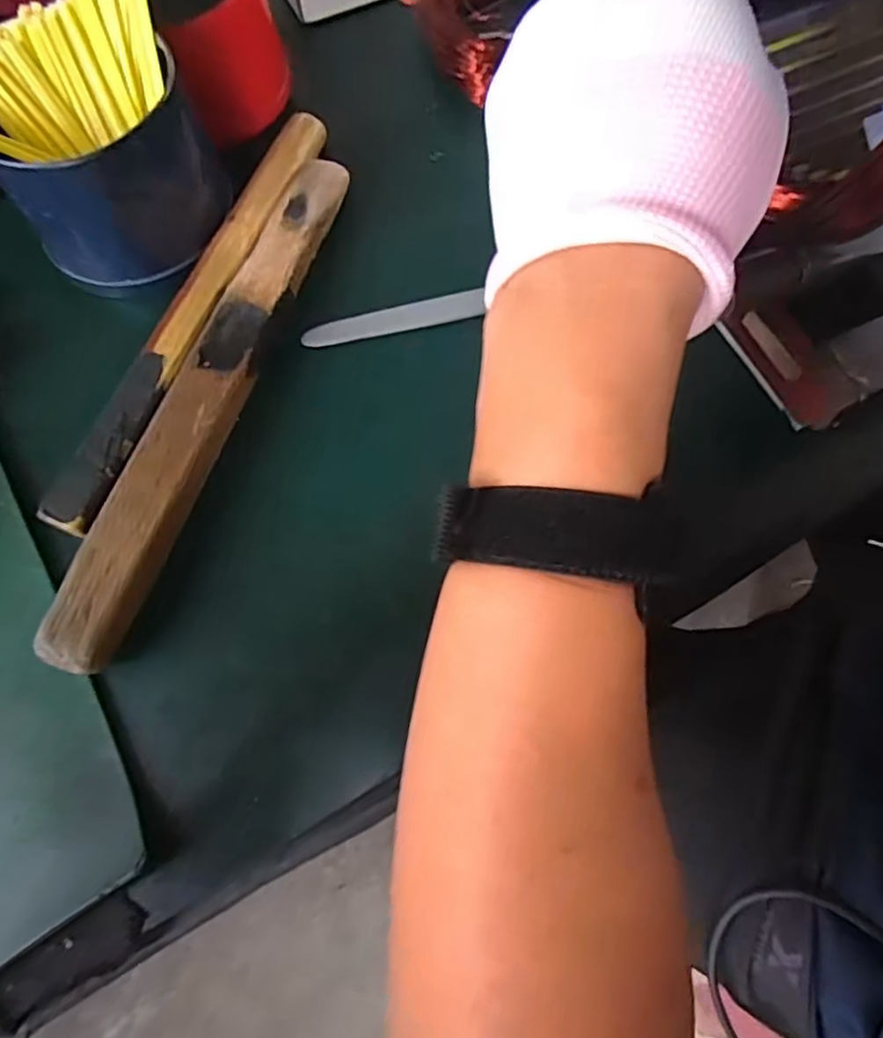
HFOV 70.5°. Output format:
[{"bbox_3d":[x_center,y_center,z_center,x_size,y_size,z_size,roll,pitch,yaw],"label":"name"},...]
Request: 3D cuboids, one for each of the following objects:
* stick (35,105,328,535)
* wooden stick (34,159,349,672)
[{"bbox_3d":[-0.118,-0.110,0.307,0.023,0.012,0.255,18,72,8],"label":"stick"},{"bbox_3d":[-0.103,-0.066,0.287,0.029,0.019,0.272,17,72,8],"label":"wooden stick"}]

